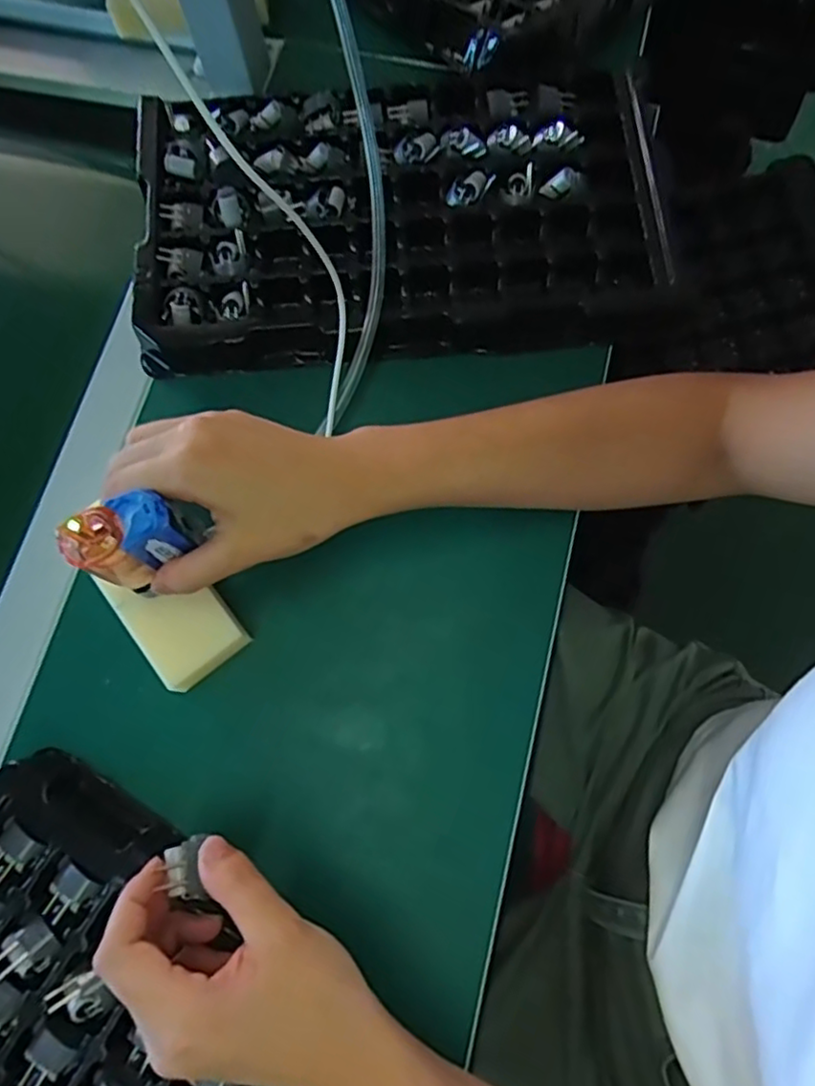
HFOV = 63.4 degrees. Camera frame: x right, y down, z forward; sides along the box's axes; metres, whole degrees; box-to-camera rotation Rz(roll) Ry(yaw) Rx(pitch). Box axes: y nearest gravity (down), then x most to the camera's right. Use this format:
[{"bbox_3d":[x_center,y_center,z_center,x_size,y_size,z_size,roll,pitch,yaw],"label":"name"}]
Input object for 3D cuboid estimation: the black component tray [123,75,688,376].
[{"bbox_3d":[-0.006,-0.230,0.454,0.341,0.032,0.208,-3,75,0],"label":"black component tray"}]

